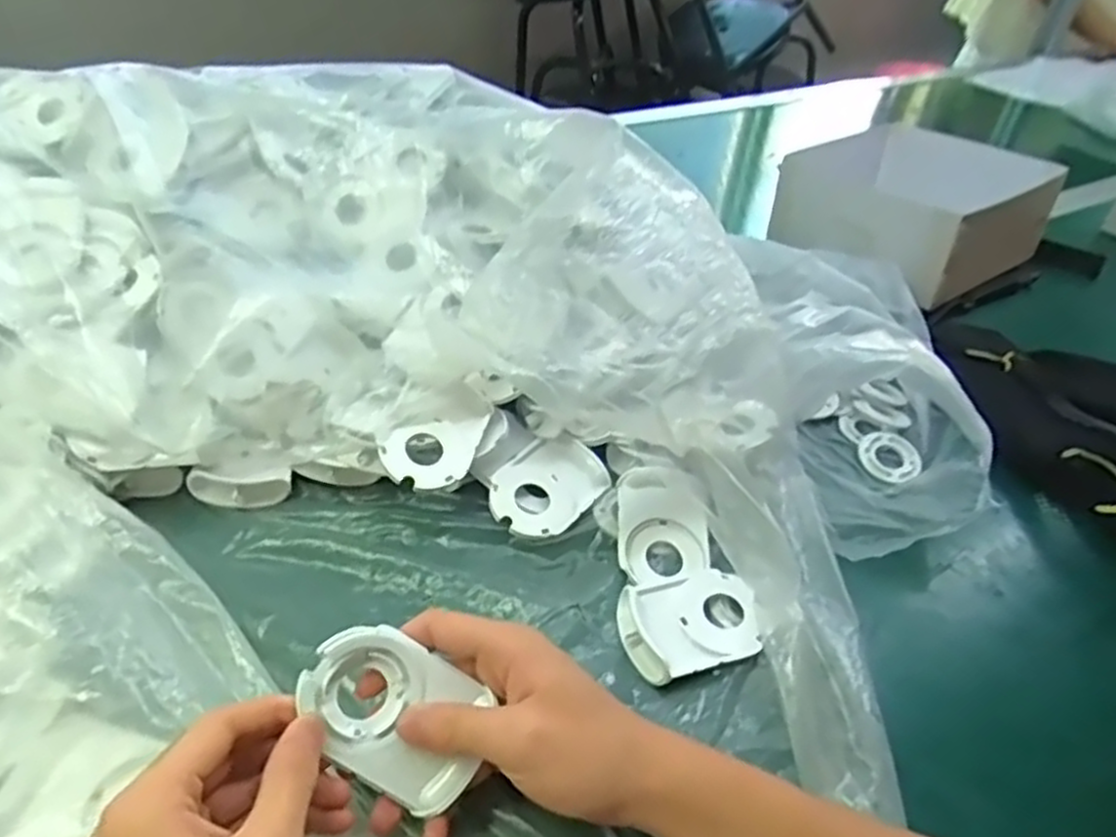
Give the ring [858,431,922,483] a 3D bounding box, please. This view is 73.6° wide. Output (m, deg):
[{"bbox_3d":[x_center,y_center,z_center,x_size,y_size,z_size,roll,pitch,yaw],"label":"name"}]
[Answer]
[{"bbox_3d":[0.242,0.028,0.545,0.043,0.010,0.046,1,38,-1],"label":"ring"}]

